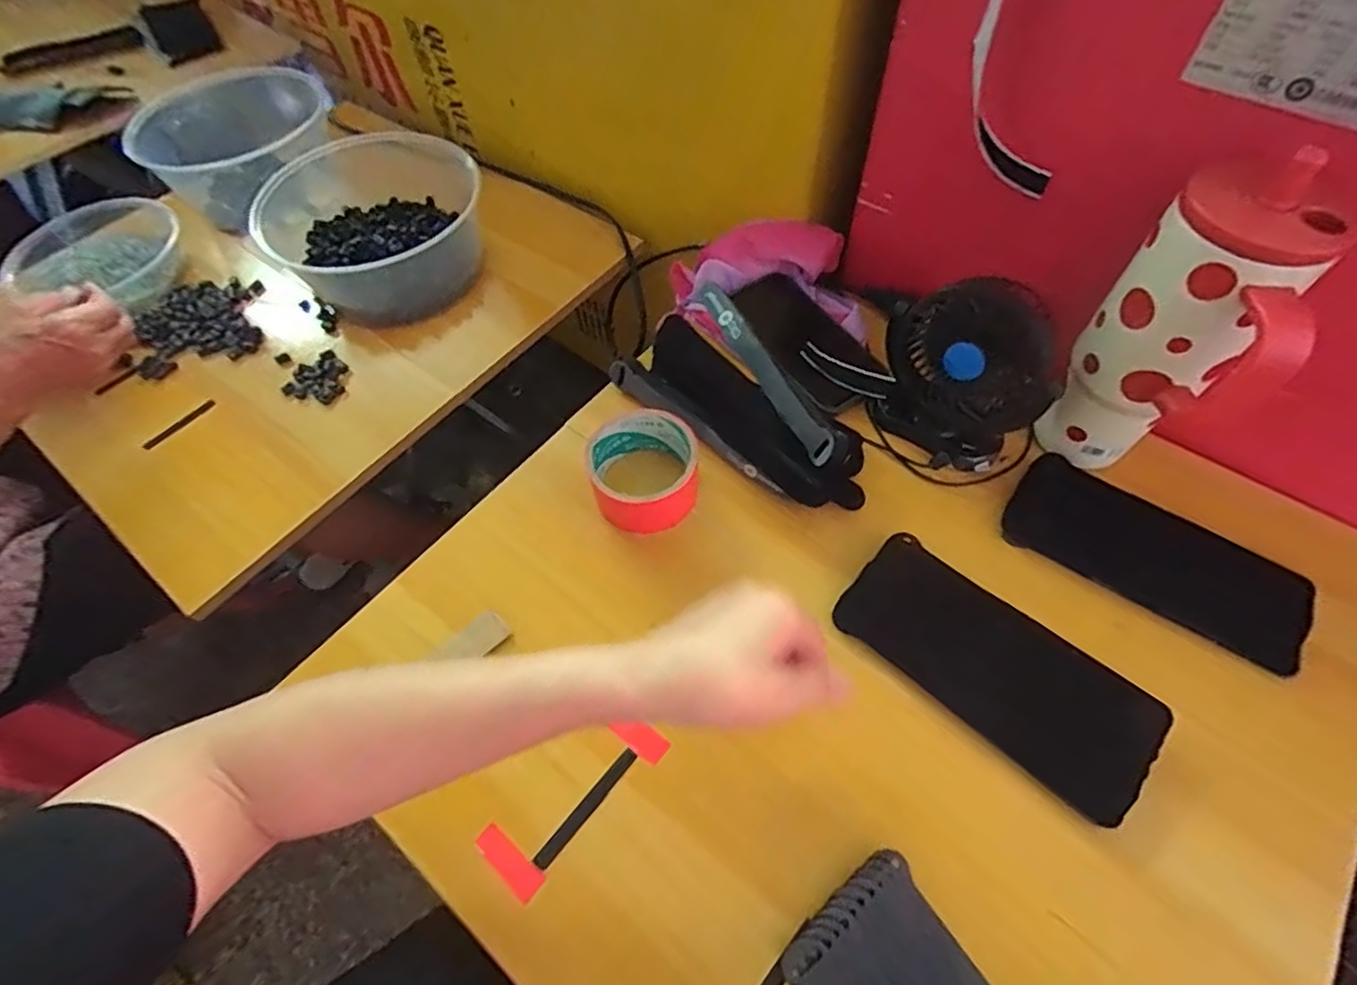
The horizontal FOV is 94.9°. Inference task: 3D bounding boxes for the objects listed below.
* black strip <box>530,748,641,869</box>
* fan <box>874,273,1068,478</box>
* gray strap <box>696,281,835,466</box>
[{"bbox_3d":[-0.057,0.196,0.388,0.010,0.004,0.084,36,67,22],"label":"black strip"},{"bbox_3d":[0.218,-0.090,0.477,0.124,0.116,0.073,32,65,21],"label":"fan"},{"bbox_3d":[0.064,-0.107,0.502,0.018,0.024,0.203,-23,60,-10],"label":"gray strap"}]

